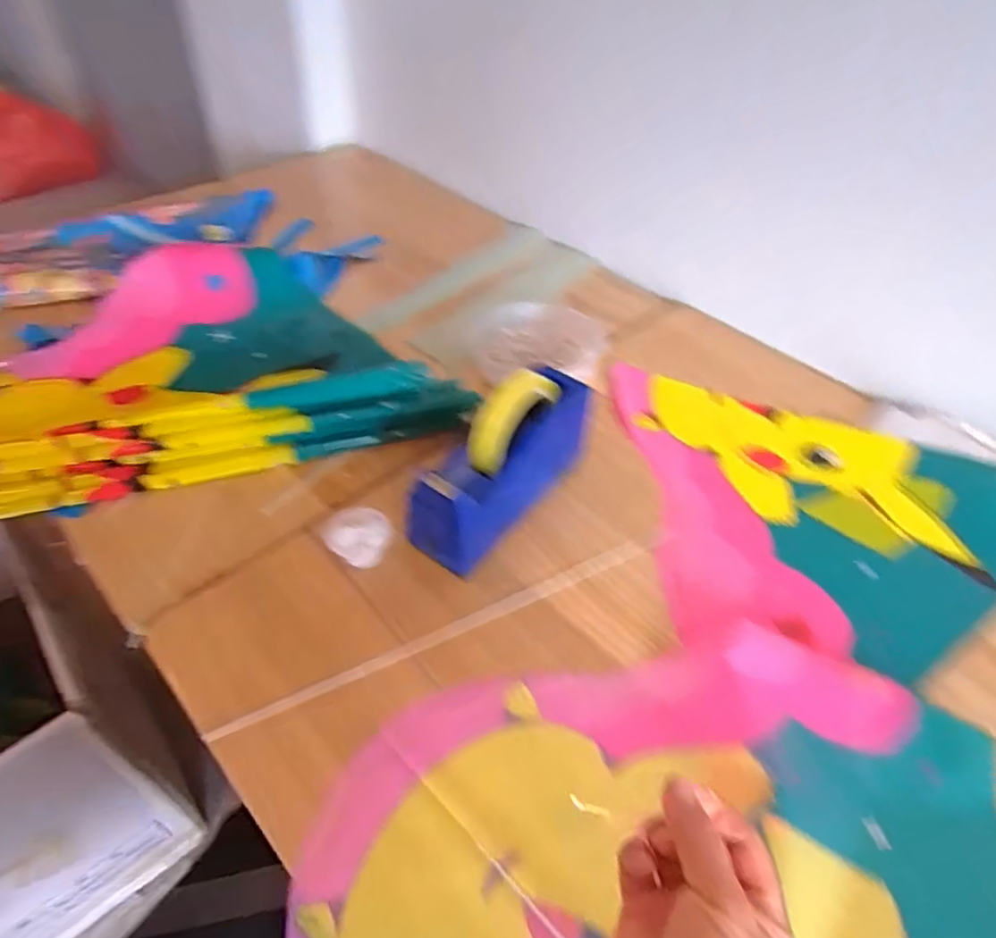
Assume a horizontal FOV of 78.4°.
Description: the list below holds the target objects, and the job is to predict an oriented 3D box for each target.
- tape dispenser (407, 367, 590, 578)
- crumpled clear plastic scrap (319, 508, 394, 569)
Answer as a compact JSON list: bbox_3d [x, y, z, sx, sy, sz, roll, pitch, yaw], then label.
[{"bbox_3d":[0.007,-0.005,0.547,0.067,0.131,0.211,34,53,26],"label":"tape dispenser"},{"bbox_3d":[-0.123,0.061,0.538,0.058,0.038,0.048,-3,46,-7],"label":"crumpled clear plastic scrap"}]

